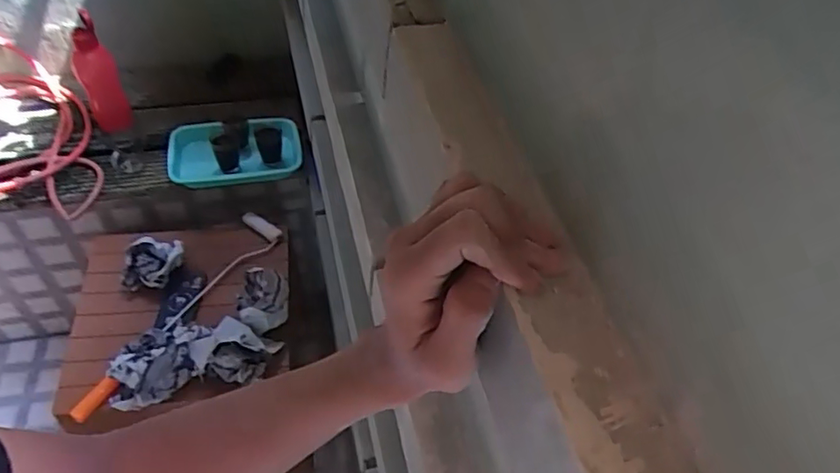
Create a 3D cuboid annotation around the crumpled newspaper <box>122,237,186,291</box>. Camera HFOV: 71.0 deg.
[{"bbox_3d":[-0.574,0.057,1.262,0.130,0.075,0.091,-10,51,-14],"label":"crumpled newspaper"}]

